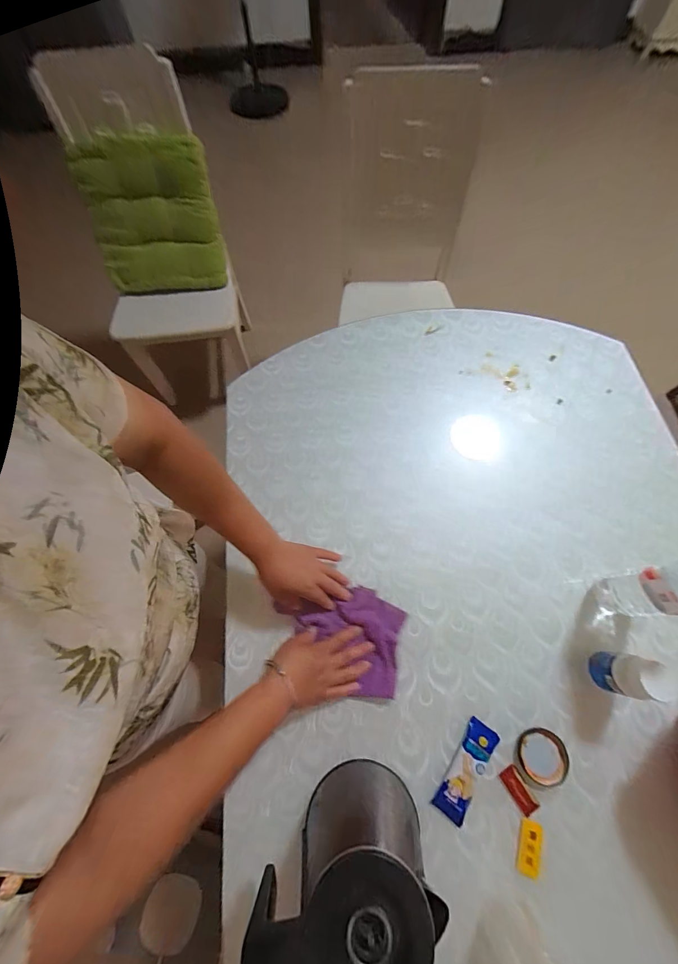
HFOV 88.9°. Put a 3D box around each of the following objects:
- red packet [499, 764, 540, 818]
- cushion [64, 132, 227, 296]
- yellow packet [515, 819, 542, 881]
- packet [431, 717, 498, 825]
[{"bbox_3d":[0.244,0.416,0.466,0.025,0.006,0.053,-30,70,-10],"label":"red packet"},{"bbox_3d":[-0.602,-0.841,1.126,0.413,0.408,0.052,-5,48,-4],"label":"cushion"},{"bbox_3d":[0.245,0.470,0.444,0.026,0.005,0.054,21,71,10],"label":"yellow packet"},{"bbox_3d":[0.174,0.392,0.470,0.039,0.015,0.119,34,73,14],"label":"packet"}]

